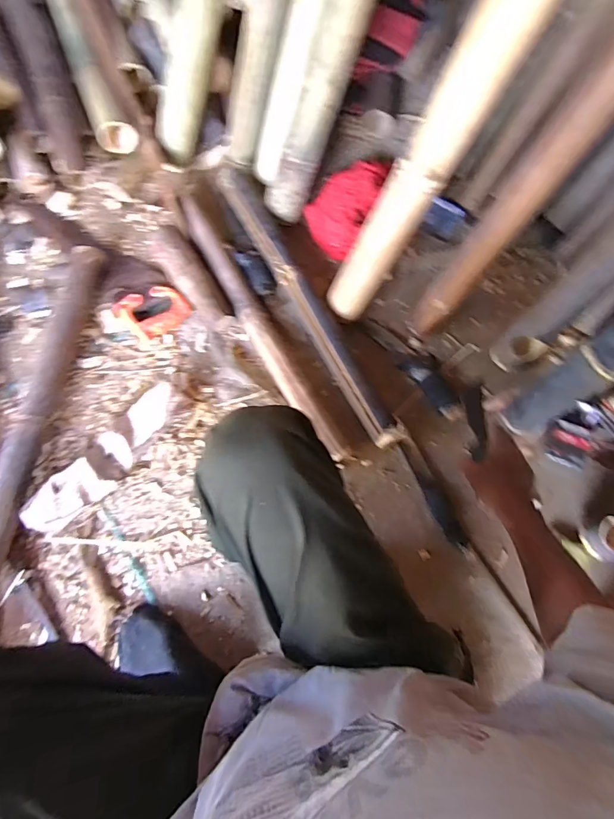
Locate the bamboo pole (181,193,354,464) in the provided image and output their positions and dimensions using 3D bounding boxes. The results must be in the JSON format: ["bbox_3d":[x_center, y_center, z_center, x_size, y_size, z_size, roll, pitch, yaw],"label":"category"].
[{"bbox_3d":[-0.100,-0.171,0.837,0.053,0.040,0.636,-30,75,-8],"label":"bamboo pole"}]

